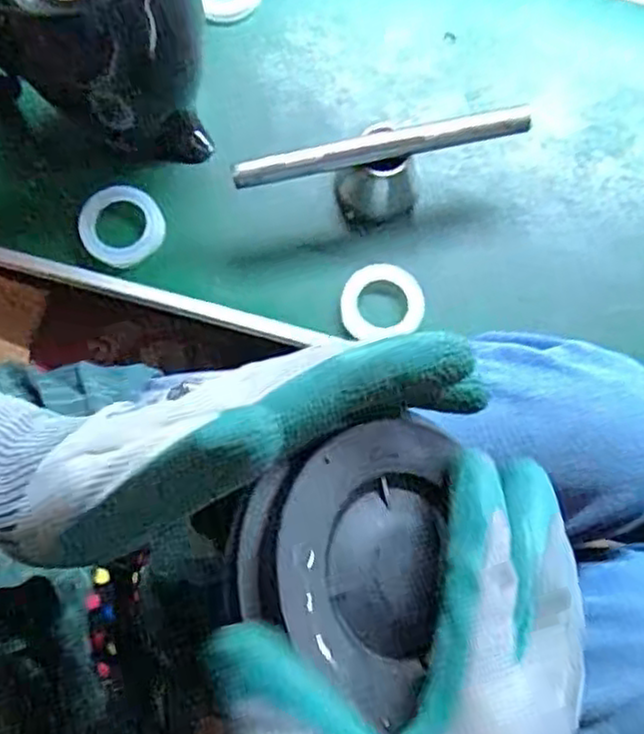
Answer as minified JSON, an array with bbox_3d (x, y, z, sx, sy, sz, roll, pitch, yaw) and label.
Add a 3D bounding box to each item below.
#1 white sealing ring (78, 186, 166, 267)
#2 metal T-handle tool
[{"bbox_3d":[-0.144,-0.101,0.517,0.055,0.015,0.057,0,79,-1],"label":"white sealing ring"},{"bbox_3d":[0.041,-0.131,0.498,0.195,0.067,0.042,-10,80,-3],"label":"metal T-handle tool"}]

